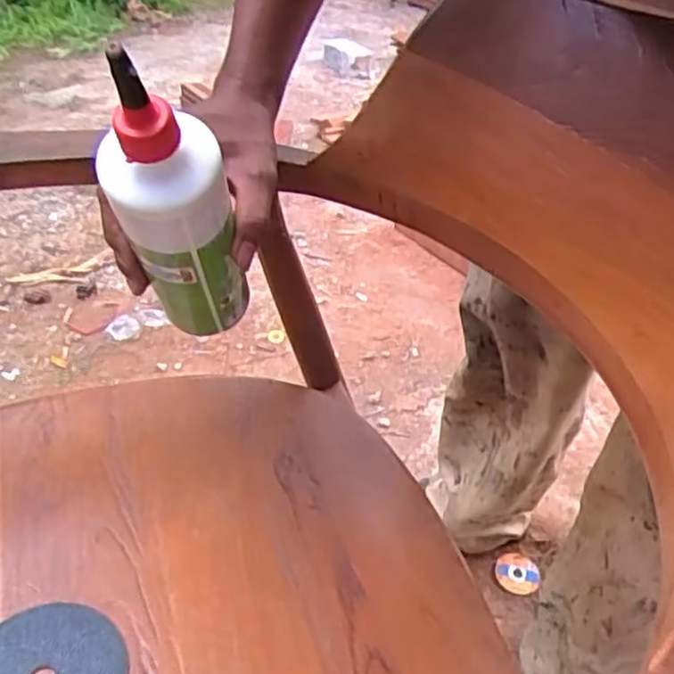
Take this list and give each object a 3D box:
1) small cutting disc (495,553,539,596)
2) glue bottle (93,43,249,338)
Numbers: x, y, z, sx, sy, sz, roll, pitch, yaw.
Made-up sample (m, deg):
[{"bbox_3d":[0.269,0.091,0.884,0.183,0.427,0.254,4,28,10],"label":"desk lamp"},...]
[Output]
[{"bbox_3d":[0.259,0.340,1.018,0.061,0.004,0.060,2,52,-3],"label":"small cutting disc"},{"bbox_3d":[-0.094,-0.064,0.422,0.064,0.258,0.048,9,65,4],"label":"glue bottle"}]

